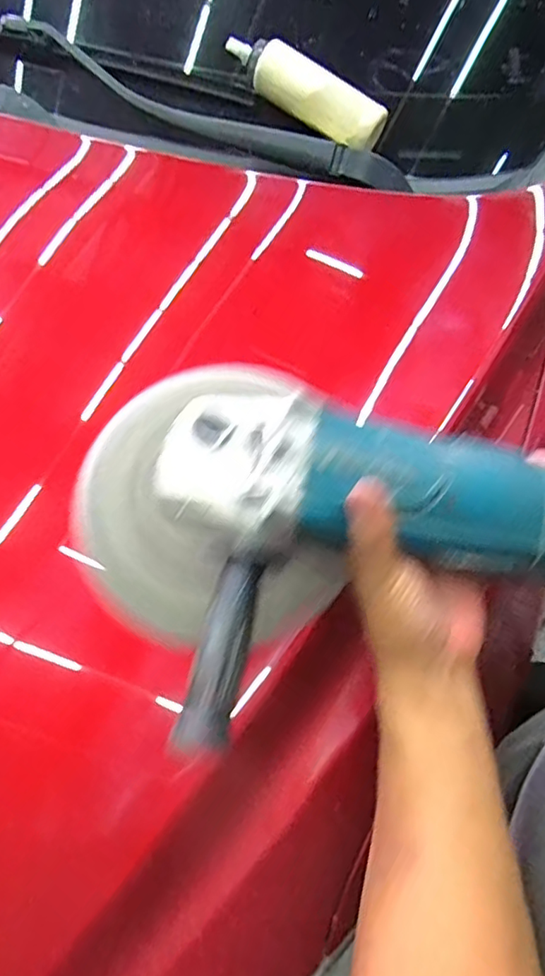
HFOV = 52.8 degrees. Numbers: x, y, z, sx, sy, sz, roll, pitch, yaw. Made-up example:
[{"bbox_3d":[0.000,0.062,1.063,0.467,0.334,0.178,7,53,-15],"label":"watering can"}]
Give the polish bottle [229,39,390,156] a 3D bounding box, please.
[{"bbox_3d":[0.033,-0.450,0.617,0.202,0.053,0.049,31,69,16],"label":"polish bottle"}]

